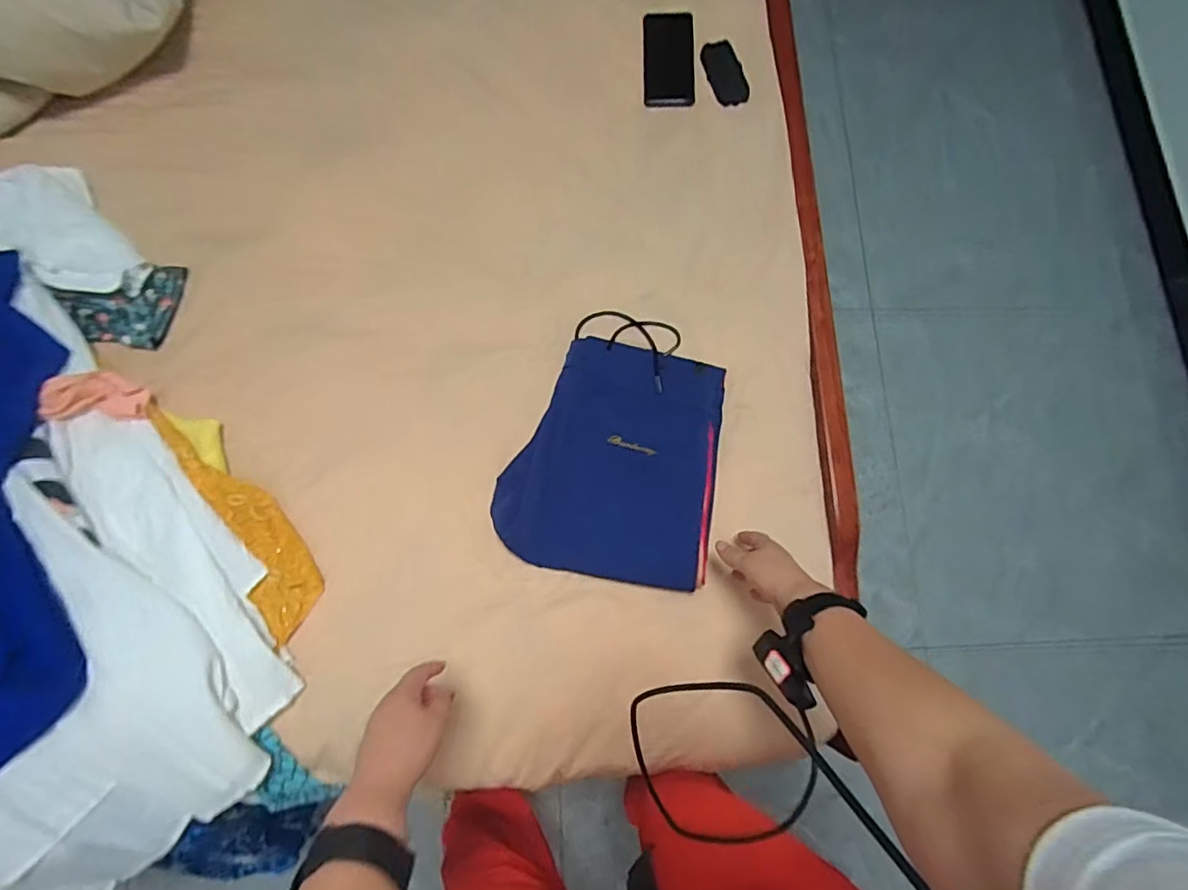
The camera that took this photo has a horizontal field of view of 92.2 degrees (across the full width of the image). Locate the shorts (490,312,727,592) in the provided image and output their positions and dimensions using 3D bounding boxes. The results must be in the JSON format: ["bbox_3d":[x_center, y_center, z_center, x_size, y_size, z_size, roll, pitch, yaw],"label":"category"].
[{"bbox_3d":[0.030,-0.010,0.744,0.271,0.039,0.354,10,77,-2],"label":"shorts"}]

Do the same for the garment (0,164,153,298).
[{"bbox_3d":[-0.725,-0.275,0.767,0.147,0.049,0.221,-38,83,-11],"label":"garment"}]

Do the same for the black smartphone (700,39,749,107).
[{"bbox_3d":[0.204,-0.578,0.886,0.054,0.011,0.107,-15,79,-7],"label":"black smartphone"}]

